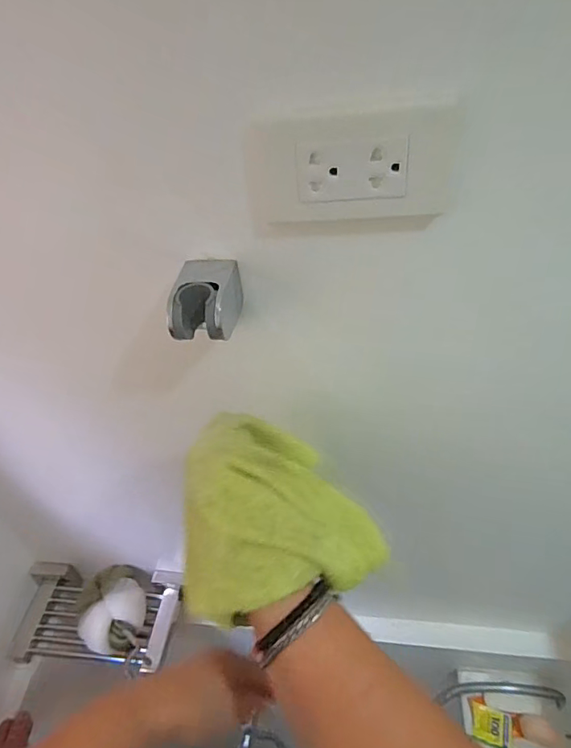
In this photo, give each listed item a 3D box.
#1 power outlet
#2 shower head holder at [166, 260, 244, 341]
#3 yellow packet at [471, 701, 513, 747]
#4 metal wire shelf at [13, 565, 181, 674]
[{"bbox_3d":[0.042,-0.131,0.305,0.128,0.068,0.006,1,42,6],"label":"power outlet"},{"bbox_3d":[-0.058,-0.055,0.358,0.044,0.040,0.067,1,42,6],"label":"shower head holder"},{"bbox_3d":[0.312,0.534,0.724,0.058,0.006,0.047,5,60,24],"label":"yellow packet"},{"bbox_3d":[-0.280,0.366,0.727,0.238,0.054,0.132,0,42,5],"label":"metal wire shelf"}]

